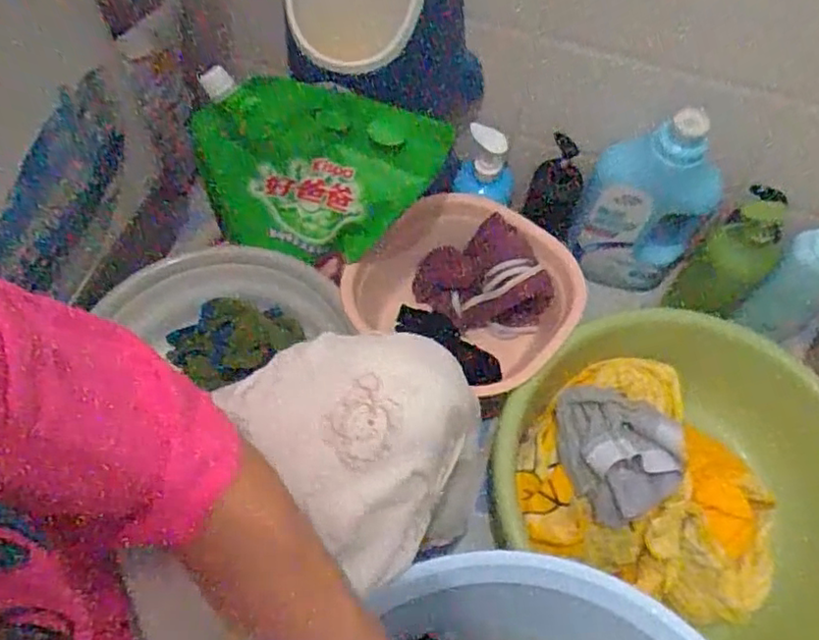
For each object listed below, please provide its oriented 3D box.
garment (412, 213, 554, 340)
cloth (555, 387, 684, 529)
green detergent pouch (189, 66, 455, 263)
[{"bbox_3d":[0.098,-0.050,0.835,0.139,0.093,0.138,-17,61,-14],"label":"garment"},{"bbox_3d":[0.219,0.147,0.693,0.145,0.065,0.120,28,61,13],"label":"cloth"},{"bbox_3d":[-0.119,-0.162,0.732,0.263,0.195,0.076,8,58,1],"label":"green detergent pouch"}]

